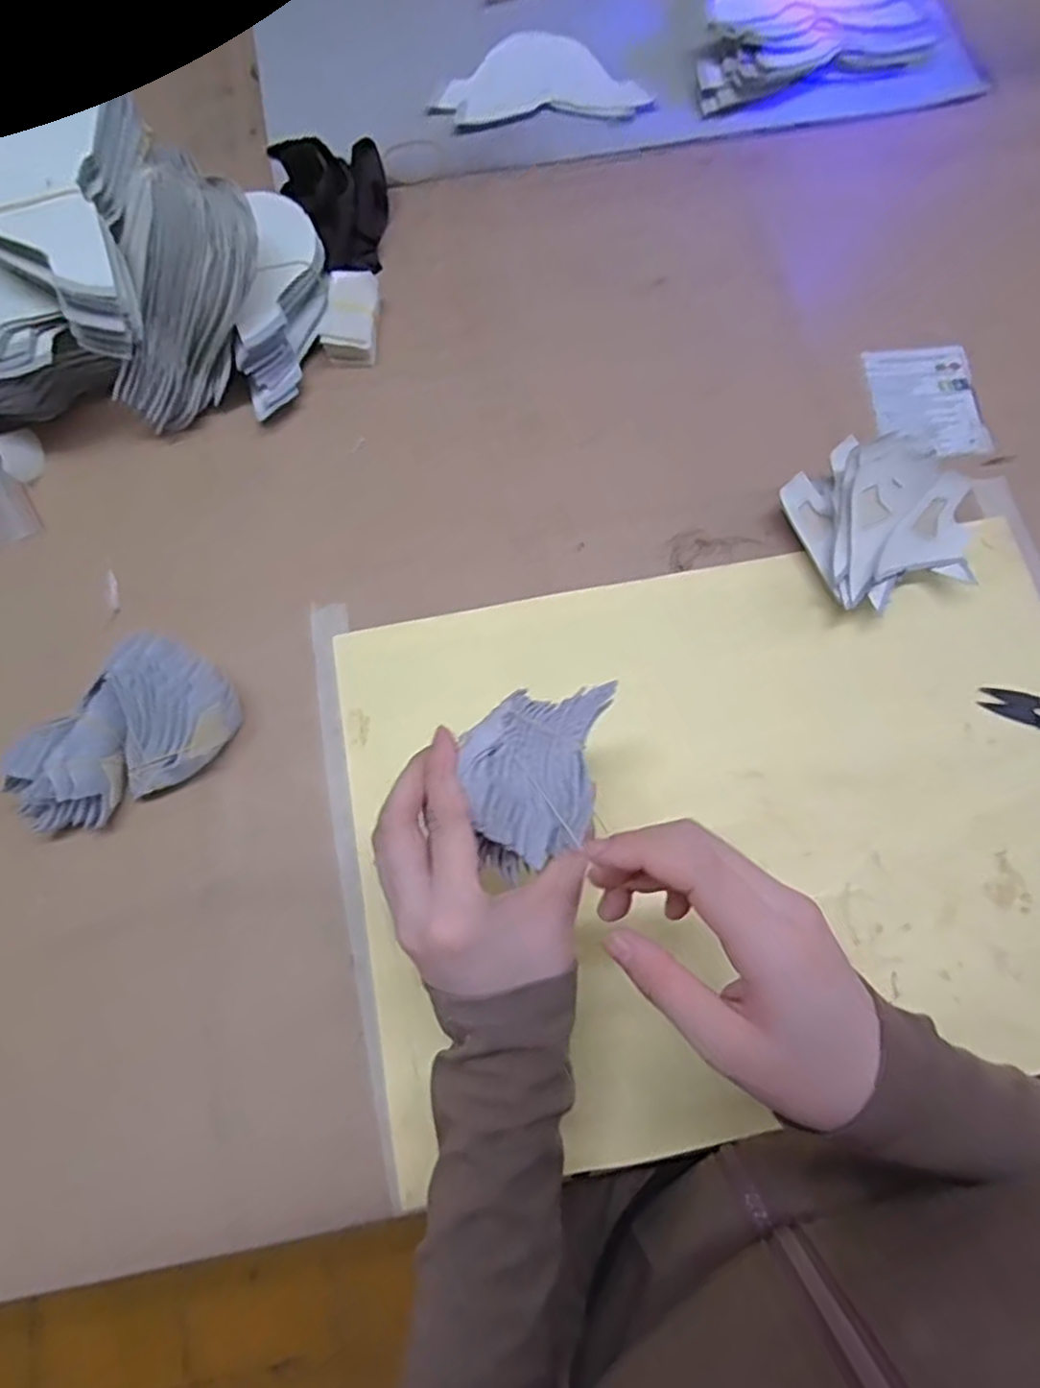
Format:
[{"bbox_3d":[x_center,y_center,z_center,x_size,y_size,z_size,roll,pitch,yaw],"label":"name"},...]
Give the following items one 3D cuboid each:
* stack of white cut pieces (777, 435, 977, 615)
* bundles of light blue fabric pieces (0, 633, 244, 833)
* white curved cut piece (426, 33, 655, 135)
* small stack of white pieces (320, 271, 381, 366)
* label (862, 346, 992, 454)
[{"bbox_3d":[0.223,-0.105,0.443,0.089,0.049,0.098,-25,75,-7],"label":"stack of white cut pieces"},{"bbox_3d":[-0.224,0.022,0.403,0.124,0.056,0.068,-30,76,-8],"label":"bundles of light blue fabric pieces"},{"bbox_3d":[0.015,-0.501,0.581,0.163,0.005,0.096,-7,74,-2],"label":"white curved cut piece"},{"bbox_3d":[-0.116,-0.261,0.499,0.036,0.027,0.056,4,74,1],"label":"small stack of white pieces"},{"bbox_3d":[0.283,-0.206,0.500,0.069,0.011,0.093,-10,74,-3],"label":"label"}]

